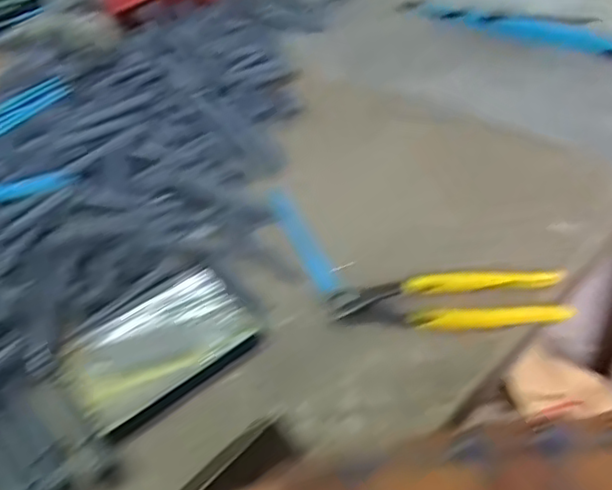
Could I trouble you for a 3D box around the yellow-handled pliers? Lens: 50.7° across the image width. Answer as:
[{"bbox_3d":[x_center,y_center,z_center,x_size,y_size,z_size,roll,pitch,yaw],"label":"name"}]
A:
[{"bbox_3d":[0.102,0.043,0.468,0.164,0.022,0.049,-3,43,4],"label":"yellow-handled pliers"}]

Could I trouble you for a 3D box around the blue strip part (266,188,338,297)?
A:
[{"bbox_3d":[-0.004,-0.008,0.540,0.021,0.004,0.135,-18,44,-12],"label":"blue strip part"}]

